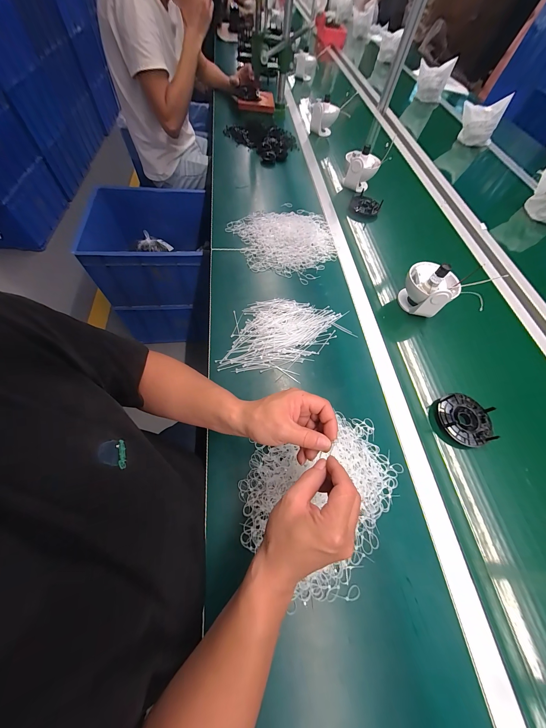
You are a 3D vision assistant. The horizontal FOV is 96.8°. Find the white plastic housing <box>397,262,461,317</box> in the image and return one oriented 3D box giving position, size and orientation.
[{"bbox_3d":[0.370,-0.179,0.583,0.110,0.124,0.114,40,67,16],"label":"white plastic housing"}]

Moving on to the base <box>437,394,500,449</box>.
[{"bbox_3d":[0.370,0.109,0.468,0.092,0.033,0.097,1,62,-3],"label":"base"}]

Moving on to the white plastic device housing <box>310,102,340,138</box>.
[{"bbox_3d":[0.214,-1.038,1.033,0.112,0.101,0.054,10,62,2],"label":"white plastic device housing"}]

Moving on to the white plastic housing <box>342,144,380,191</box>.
[{"bbox_3d":[0.293,-0.659,0.831,0.096,0.097,0.108,-39,71,-20],"label":"white plastic housing"}]

